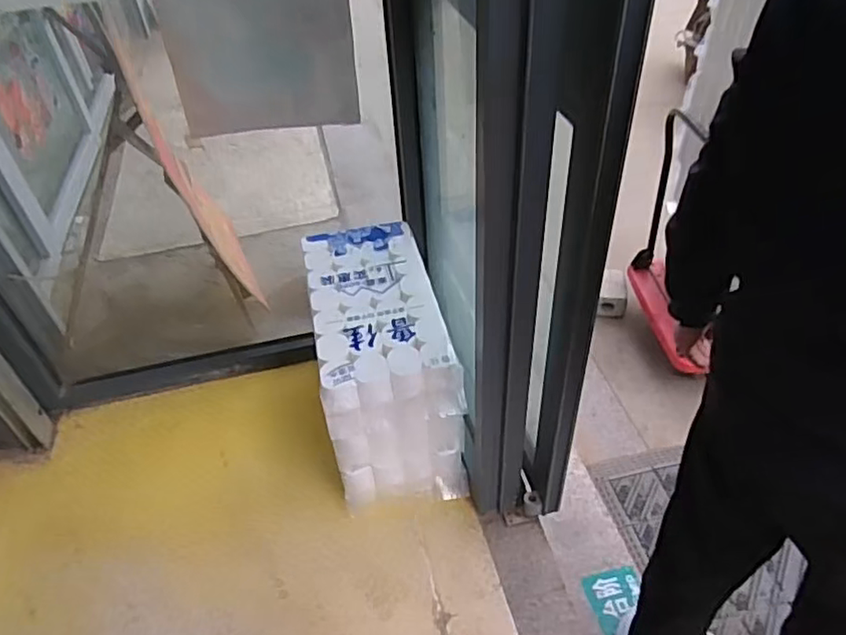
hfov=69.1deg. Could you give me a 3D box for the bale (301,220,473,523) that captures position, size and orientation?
[{"bbox_3d":[-0.111,0.115,1.620,0.302,0.430,0.607,-11,43,-8],"label":"bale"}]

